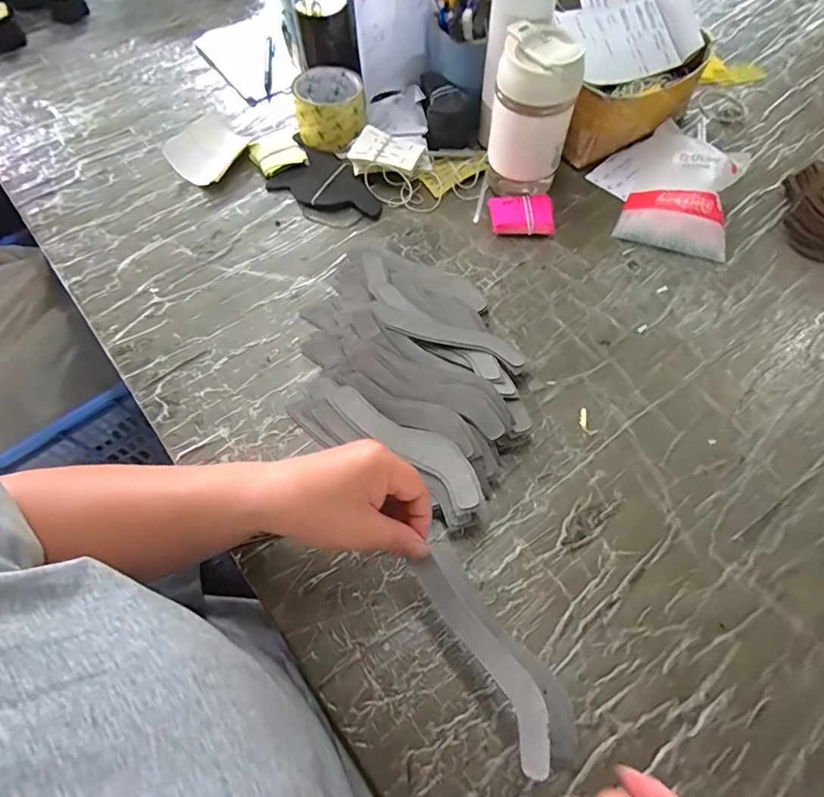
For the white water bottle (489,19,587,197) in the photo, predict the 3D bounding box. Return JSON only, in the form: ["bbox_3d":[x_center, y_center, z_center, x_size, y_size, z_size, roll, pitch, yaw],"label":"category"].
[{"bbox_3d":[0.129,-0.301,0.536,0.084,0.156,0.069,10,63,7],"label":"white water bottle"}]

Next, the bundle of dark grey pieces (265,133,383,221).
[{"bbox_3d":[-0.101,-0.268,0.607,0.158,0.011,0.090,27,66,15],"label":"bundle of dark grey pieces"}]

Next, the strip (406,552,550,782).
[{"bbox_3d":[0.044,0.158,0.306,0.030,0.012,0.131,-31,55,-13],"label":"strip"}]

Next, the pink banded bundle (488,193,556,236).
[{"bbox_3d":[0.126,-0.211,0.564,0.072,0.024,0.052,1,62,3],"label":"pink banded bundle"}]

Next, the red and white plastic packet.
[{"bbox_3d":[0.313,-0.238,0.560,0.119,0.048,0.148,18,64,11],"label":"red and white plastic packet"}]

